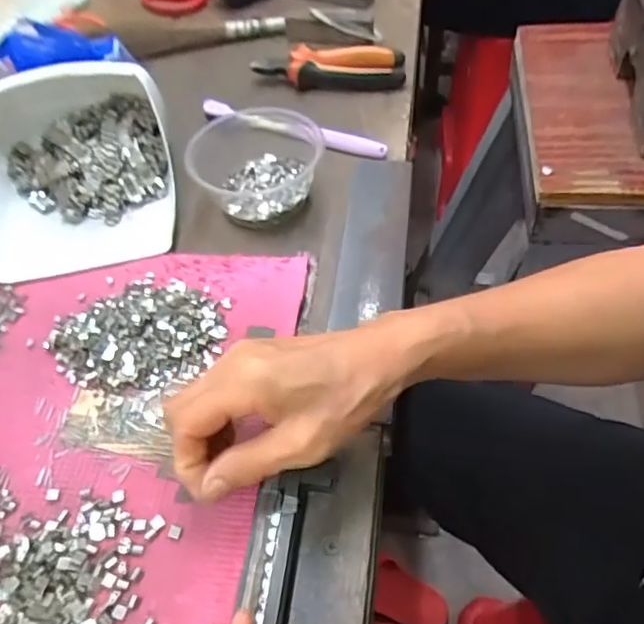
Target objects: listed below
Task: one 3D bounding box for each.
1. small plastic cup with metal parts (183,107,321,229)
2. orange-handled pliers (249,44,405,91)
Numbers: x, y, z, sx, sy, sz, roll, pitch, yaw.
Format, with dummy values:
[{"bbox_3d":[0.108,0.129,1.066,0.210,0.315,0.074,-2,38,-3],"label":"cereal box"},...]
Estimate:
[{"bbox_3d":[-0.055,-0.128,0.484,0.109,0.045,0.111,-3,52,4],"label":"small plastic cup with metal parts"},{"bbox_3d":[0.005,-0.247,0.591,0.150,0.022,0.058,0,53,6],"label":"orange-handled pliers"}]

